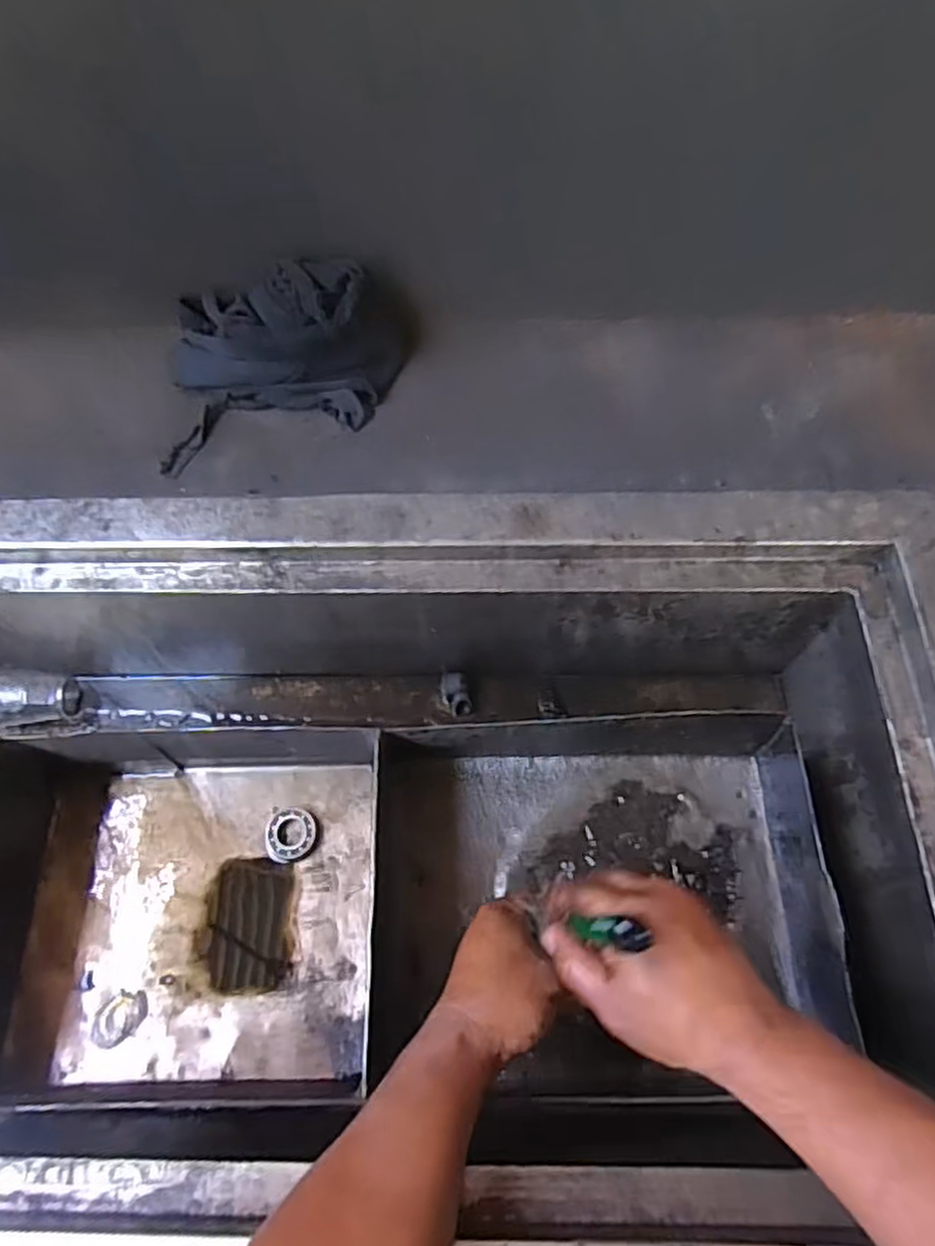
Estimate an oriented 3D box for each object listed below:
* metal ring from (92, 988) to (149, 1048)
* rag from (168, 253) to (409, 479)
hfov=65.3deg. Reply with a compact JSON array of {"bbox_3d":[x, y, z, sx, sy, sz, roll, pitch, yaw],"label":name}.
[{"bbox_3d":[-0.295,0.334,0.620,0.034,0.007,0.047,36,70,17],"label":"metal ring"},{"bbox_3d":[-0.159,-0.235,0.618,0.207,0.091,0.146,-9,64,-3],"label":"rag"}]

